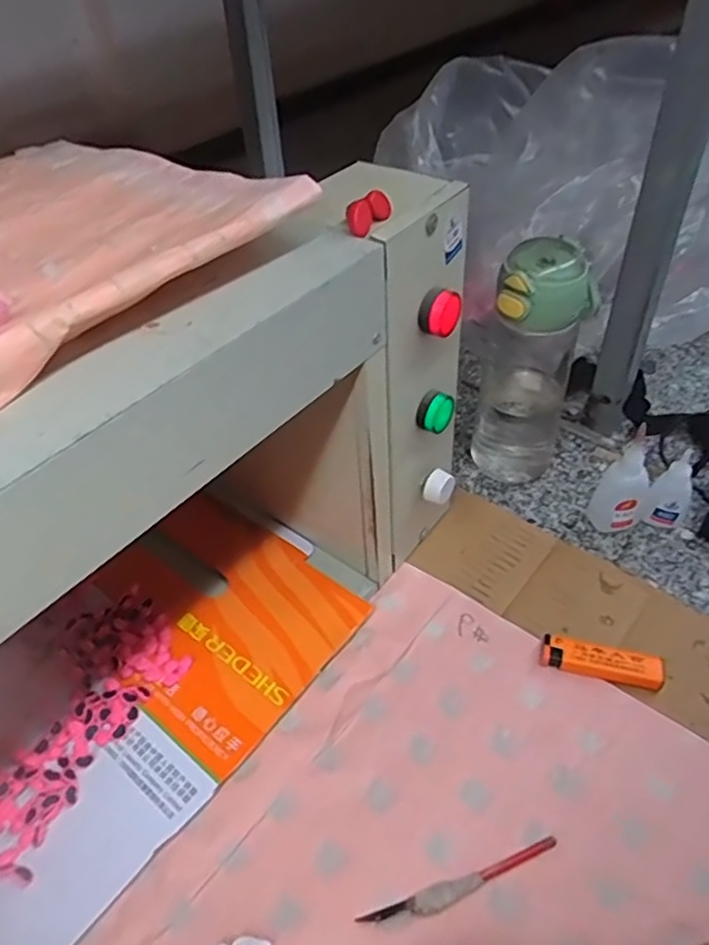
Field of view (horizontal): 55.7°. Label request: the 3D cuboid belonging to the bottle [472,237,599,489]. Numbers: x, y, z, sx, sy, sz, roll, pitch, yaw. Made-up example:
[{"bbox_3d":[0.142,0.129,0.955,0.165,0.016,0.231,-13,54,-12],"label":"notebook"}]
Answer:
[{"bbox_3d":[0.150,-0.093,0.583,0.077,0.216,0.085,16,50,16],"label":"bottle"}]

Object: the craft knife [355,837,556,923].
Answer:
[{"bbox_3d":[0.062,0.235,0.383,0.119,0.004,0.013,-16,49,-13],"label":"craft knife"}]

